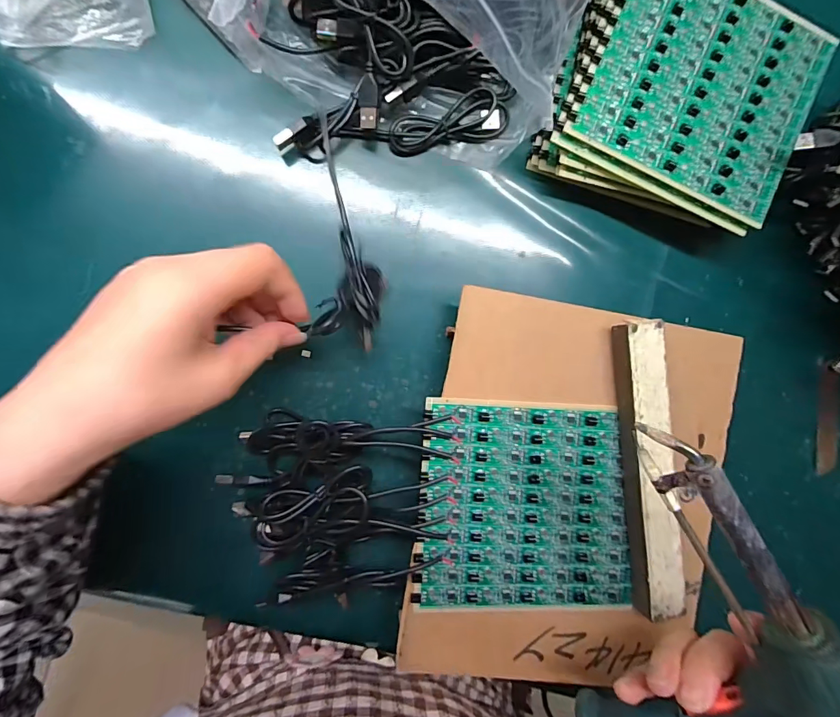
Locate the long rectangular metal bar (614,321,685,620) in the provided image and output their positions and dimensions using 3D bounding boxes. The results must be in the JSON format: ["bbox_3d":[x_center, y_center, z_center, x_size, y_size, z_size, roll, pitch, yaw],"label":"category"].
[{"bbox_3d":[0.152,0.073,0.277,0.032,0.026,0.194,-7,94,-6],"label":"long rectangular metal bar"}]

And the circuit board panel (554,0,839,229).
[{"bbox_3d":[0.191,-0.188,0.280,0.161,0.010,0.142,23,91,-7],"label":"circuit board panel"}]

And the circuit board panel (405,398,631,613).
[{"bbox_3d":[0.072,0.100,0.279,0.146,0.006,0.138,3,93,-6],"label":"circuit board panel"}]

